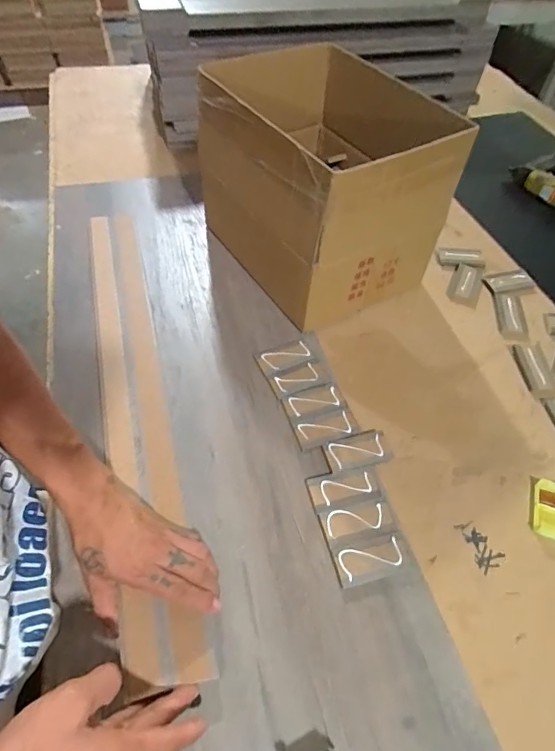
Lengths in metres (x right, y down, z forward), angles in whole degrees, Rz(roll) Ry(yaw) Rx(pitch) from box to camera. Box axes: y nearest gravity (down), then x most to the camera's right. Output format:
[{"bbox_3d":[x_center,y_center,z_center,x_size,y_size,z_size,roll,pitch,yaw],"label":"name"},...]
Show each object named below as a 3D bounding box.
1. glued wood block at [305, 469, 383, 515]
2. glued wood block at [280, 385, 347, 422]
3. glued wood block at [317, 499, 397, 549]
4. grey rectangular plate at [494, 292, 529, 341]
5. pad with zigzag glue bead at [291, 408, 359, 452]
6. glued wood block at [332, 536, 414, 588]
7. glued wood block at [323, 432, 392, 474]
[{"bbox_3d":[0.078,0.130,0.505,0.084,0.007,0.041,-10,56,-10],"label":"glued wood block"},{"bbox_3d":[0.047,0.035,0.572,0.077,0.010,0.038,-13,56,-12],"label":"glued wood block"},{"bbox_3d":[0.089,0.160,0.483,0.083,0.006,0.037,-11,56,-11],"label":"glued wood block"},{"bbox_3d":[0.366,-0.092,0.692,0.039,0.008,0.095,7,55,2],"label":"grey rectangular plate"},{"bbox_3d":[0.061,0.067,0.559,0.078,0.006,0.038,-14,57,-13],"label":"pad with zigzag glue bead"},{"bbox_3d":[0.098,0.193,0.461,0.075,0.006,0.041,-8,56,-9],"label":"glued wood block"},{"bbox_3d":[0.098,0.093,0.537,0.086,0.010,0.039,-14,57,-13],"label":"glued wood block"}]

